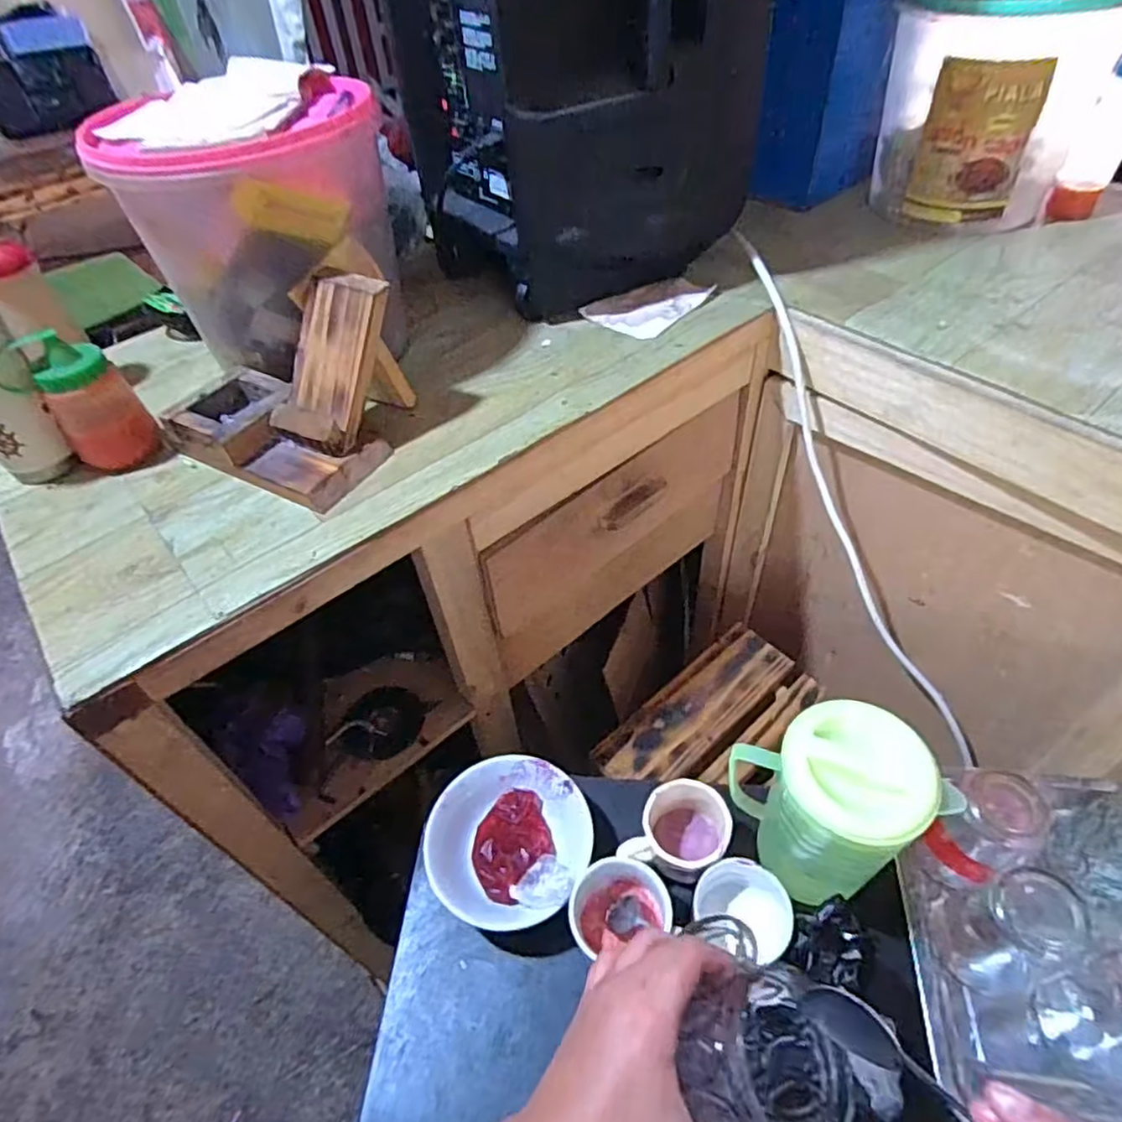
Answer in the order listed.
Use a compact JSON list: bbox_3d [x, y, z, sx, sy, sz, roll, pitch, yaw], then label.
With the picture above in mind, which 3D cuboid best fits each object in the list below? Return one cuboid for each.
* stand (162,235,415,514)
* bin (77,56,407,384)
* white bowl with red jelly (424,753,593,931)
[{"bbox_3d":[-0.243,-0.184,0.624,0.193,0.127,0.208,22,55,23],"label":"stand"},{"bbox_3d":[-0.284,-0.322,0.675,0.211,0.236,0.239,28,57,27],"label":"bin"},{"bbox_3d":[-0.048,0.271,0.644,0.152,0.066,0.148,-3,49,4],"label":"white bowl with red jelly"}]

